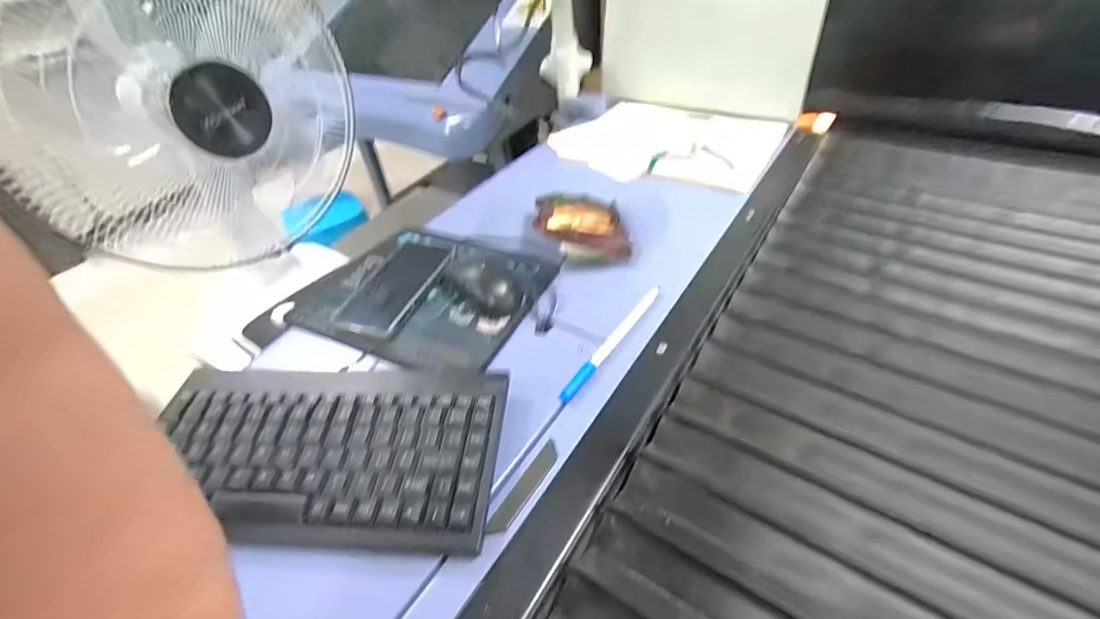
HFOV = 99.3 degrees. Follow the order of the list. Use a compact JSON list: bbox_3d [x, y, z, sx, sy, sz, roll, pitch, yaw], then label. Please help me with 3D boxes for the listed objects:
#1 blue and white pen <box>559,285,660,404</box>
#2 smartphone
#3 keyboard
[{"bbox_3d":[0.064,0.028,0.455,0.012,0.007,0.174,25,51,27],"label":"blue and white pen"},{"bbox_3d":[-0.177,-0.027,0.534,0.076,0.013,0.148,11,46,15],"label":"smartphone"},{"bbox_3d":[-0.185,0.112,0.373,0.288,0.031,0.146,0,44,5],"label":"keyboard"}]

